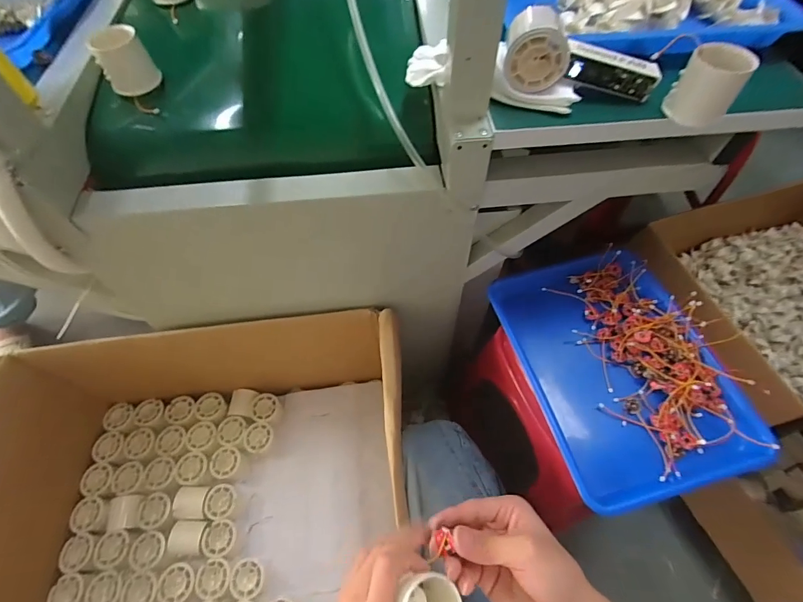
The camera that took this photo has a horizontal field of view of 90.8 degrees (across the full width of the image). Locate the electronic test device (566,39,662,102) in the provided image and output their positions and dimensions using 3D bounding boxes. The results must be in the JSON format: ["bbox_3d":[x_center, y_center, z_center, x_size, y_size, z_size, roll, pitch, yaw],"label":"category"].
[{"bbox_3d":[0.204,-0.224,0.390,0.092,0.030,0.030,12,59,-9],"label":"electronic test device"}]

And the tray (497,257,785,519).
[{"bbox_3d":[0.291,0.082,0.548,0.253,0.049,0.336,-13,60,-7],"label":"tray"}]

